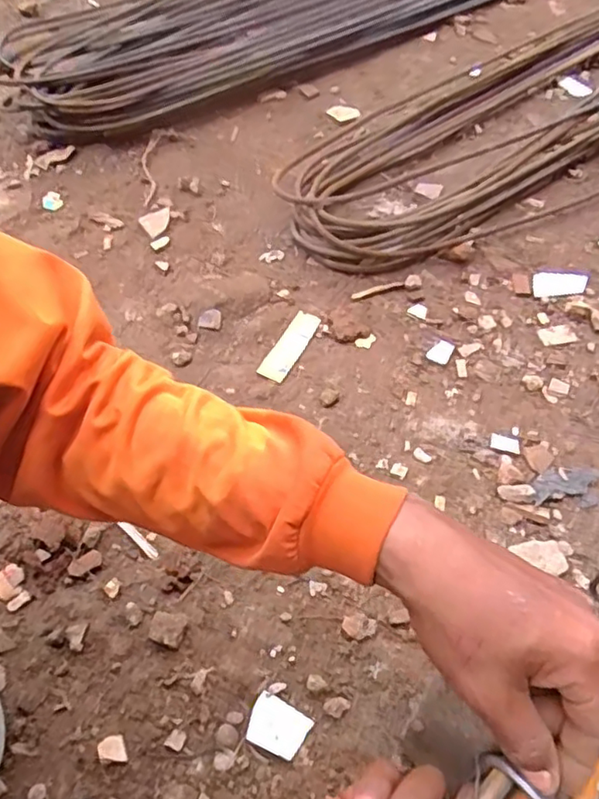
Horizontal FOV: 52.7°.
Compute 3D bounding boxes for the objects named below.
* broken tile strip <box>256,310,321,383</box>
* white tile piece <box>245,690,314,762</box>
[{"bbox_3d":[-0.012,-0.066,0.737,0.036,0.012,0.108,24,55,19],"label":"broken tile strip"},{"bbox_3d":[-0.018,0.267,0.494,0.047,0.006,0.038,19,54,16],"label":"white tile piece"}]

